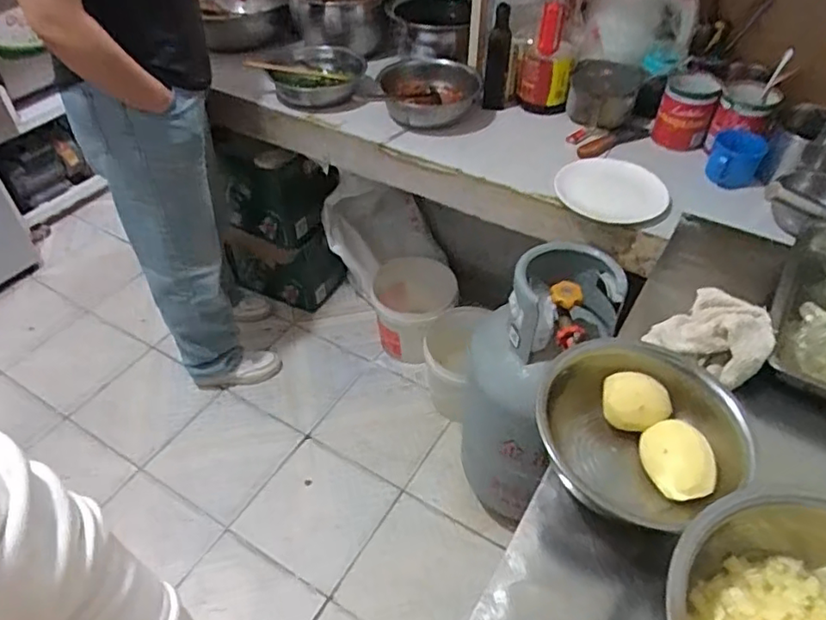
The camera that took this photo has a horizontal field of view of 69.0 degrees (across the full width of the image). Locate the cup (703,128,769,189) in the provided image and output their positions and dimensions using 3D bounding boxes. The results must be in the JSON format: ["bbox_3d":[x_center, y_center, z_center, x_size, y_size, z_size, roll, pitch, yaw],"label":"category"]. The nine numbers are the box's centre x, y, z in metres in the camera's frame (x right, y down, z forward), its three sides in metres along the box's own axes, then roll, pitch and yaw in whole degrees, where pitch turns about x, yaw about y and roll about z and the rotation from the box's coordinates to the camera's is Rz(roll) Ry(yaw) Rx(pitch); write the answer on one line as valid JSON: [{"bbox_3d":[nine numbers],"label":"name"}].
[{"bbox_3d":[0.595,-0.278,1.109,0.088,0.074,0.092,0,45,0],"label":"cup"}]

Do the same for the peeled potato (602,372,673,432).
[{"bbox_3d":[0.251,0.110,0.680,0.075,0.056,0.058,12,45,13],"label":"peeled potato"}]

